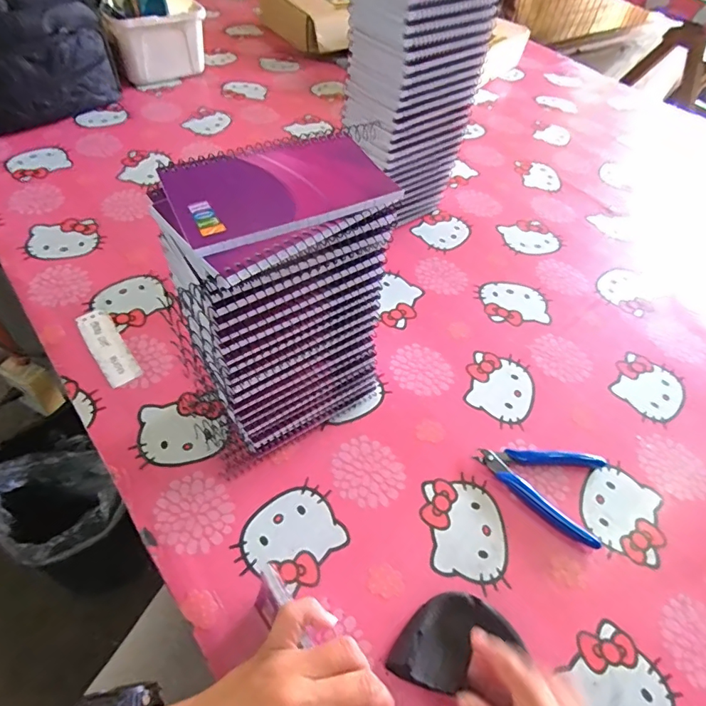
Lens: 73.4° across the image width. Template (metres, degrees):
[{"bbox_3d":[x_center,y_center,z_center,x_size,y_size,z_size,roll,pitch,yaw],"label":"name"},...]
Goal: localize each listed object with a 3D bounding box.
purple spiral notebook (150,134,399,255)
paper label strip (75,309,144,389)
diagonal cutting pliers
[{"bbox_3d":[-0.045,-0.104,0.291,0.128,0.009,0.080,-23,58,-22],"label":"purple spiral notebook"},{"bbox_3d":[-0.256,-0.009,0.491,0.032,0.004,0.107,-29,60,-25],"label":"paper label strip"},{"bbox_3d":[0.186,0.108,0.438,0.116,0.010,0.087,37,57,21],"label":"diagonal cutting pliers"}]

